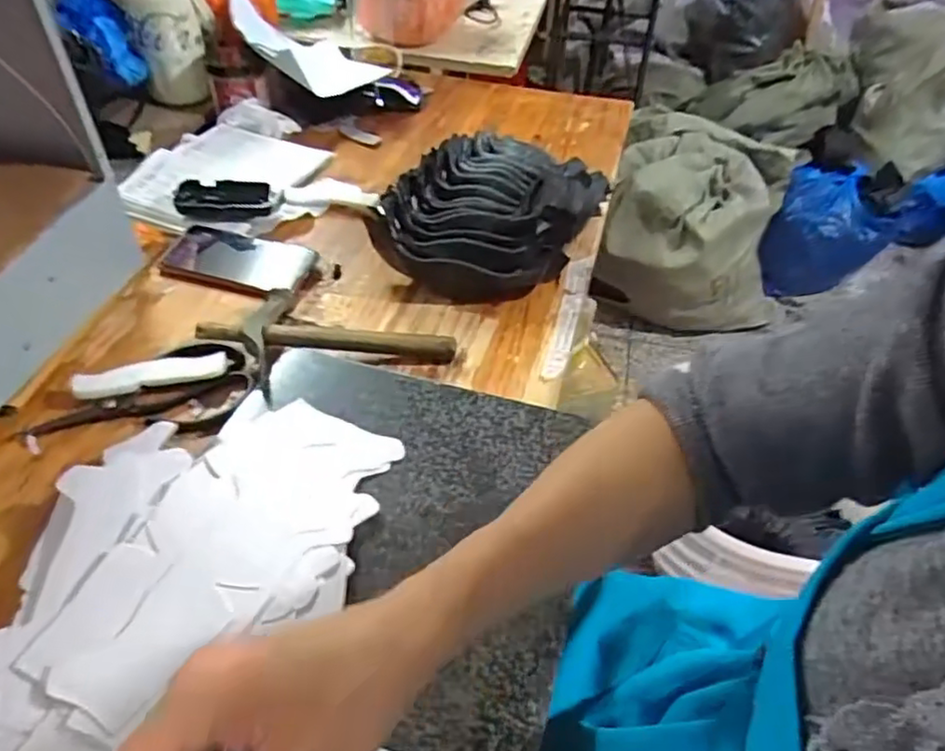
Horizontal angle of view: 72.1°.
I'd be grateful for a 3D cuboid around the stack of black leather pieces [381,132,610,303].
[{"bbox_3d":[0.024,-0.182,0.728,0.204,0.087,0.250,17,46,14],"label":"stack of black leather pieces"}]

